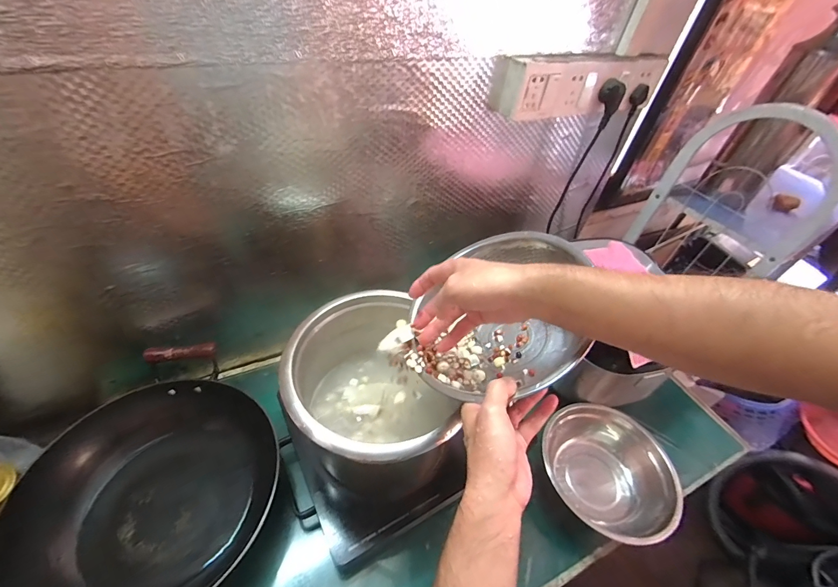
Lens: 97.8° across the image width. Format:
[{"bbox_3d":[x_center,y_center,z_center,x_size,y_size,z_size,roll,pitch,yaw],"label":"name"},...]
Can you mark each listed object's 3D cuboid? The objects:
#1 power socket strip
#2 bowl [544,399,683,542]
[{"bbox_3d":[0.301,-0.384,0.661,0.382,0.092,0.057,-18,54,-18],"label":"power socket strip"},{"bbox_3d":[0.335,0.324,0.661,0.224,0.102,0.209,2,51,-3],"label":"bowl"}]

